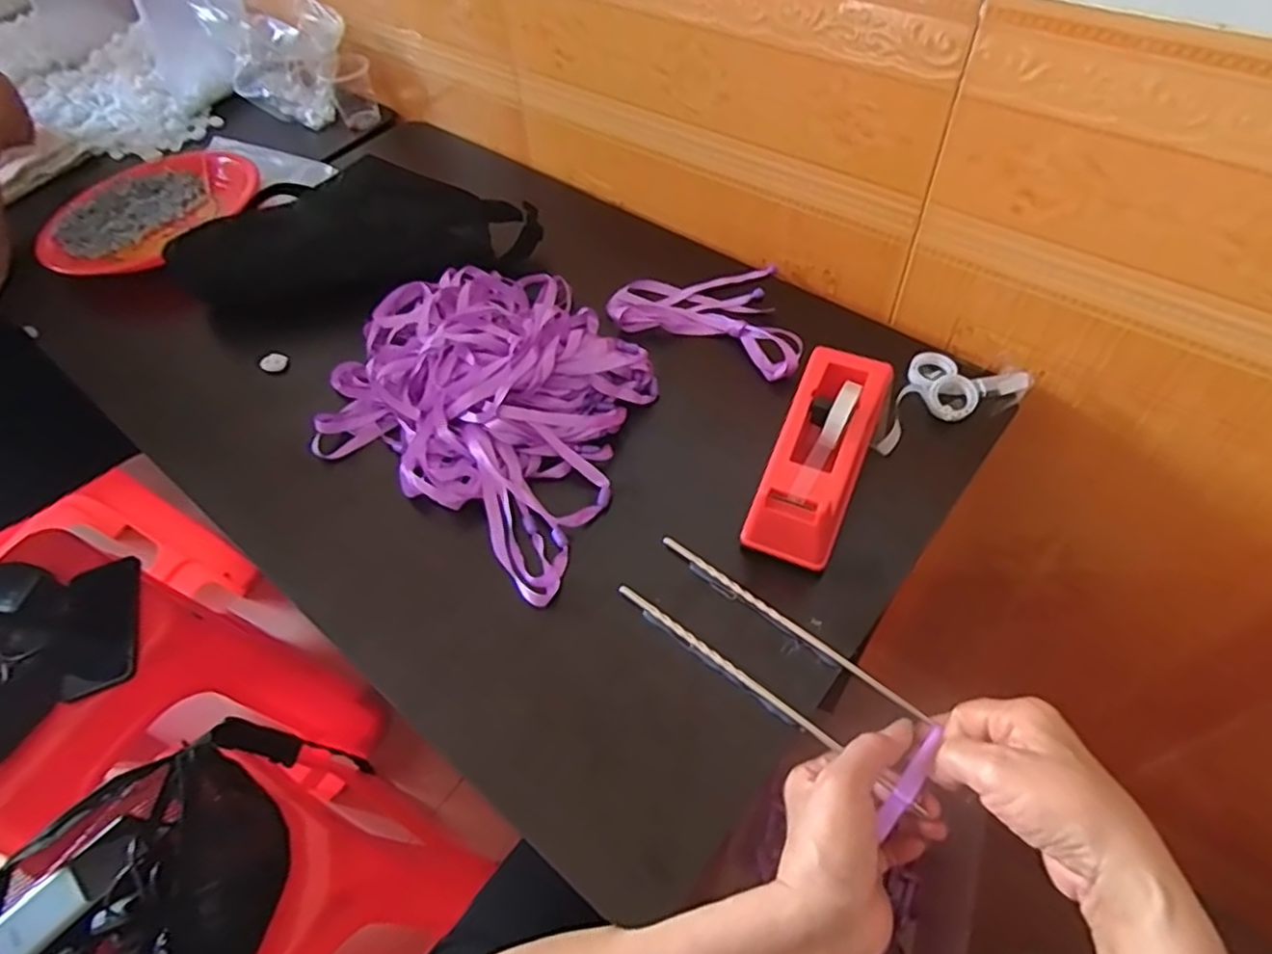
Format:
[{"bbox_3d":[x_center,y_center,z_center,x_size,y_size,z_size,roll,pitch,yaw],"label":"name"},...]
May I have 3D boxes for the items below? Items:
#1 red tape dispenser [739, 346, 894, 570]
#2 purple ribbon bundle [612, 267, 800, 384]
[{"bbox_3d":[0.130,-0.015,0.502,0.063,0.077,0.153,21,59,17],"label":"red tape dispenser"},{"bbox_3d":[0.058,-0.141,0.631,0.155,0.026,0.150,-2,55,2],"label":"purple ribbon bundle"}]

